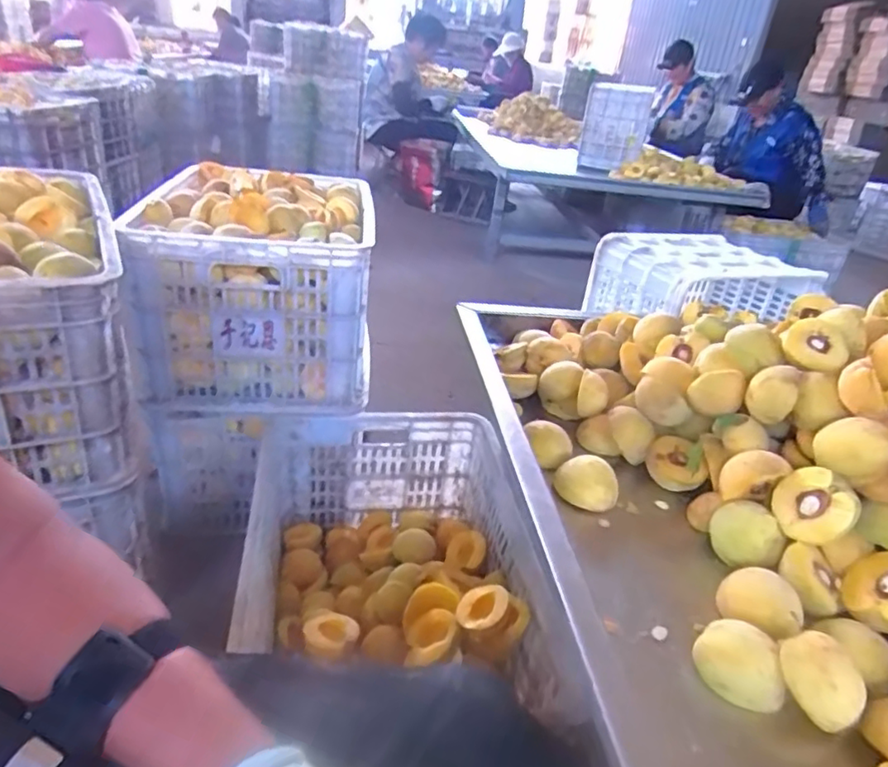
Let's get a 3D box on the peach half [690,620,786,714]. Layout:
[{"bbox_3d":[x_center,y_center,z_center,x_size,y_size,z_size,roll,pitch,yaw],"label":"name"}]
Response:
[{"bbox_3d":[0.227,0.215,0.455,0.057,0.034,0.052,6,30,-3],"label":"peach half"}]

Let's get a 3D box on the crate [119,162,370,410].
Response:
[{"bbox_3d":[-0.318,-0.206,1.077,0.352,0.266,0.518,3,31,-9],"label":"crate"}]

